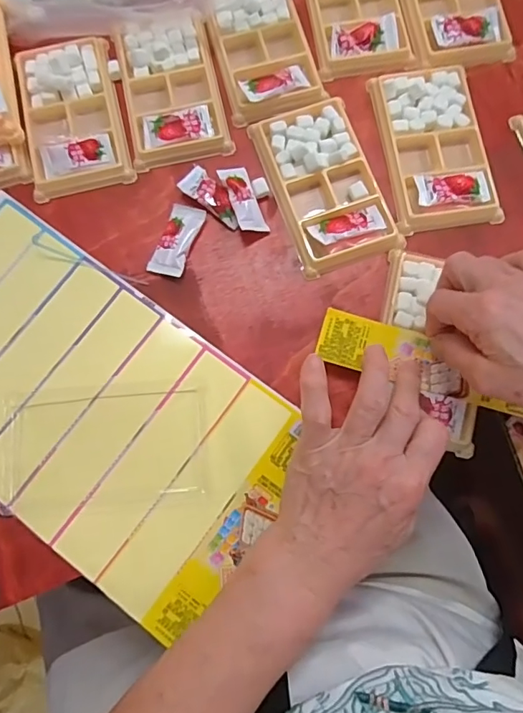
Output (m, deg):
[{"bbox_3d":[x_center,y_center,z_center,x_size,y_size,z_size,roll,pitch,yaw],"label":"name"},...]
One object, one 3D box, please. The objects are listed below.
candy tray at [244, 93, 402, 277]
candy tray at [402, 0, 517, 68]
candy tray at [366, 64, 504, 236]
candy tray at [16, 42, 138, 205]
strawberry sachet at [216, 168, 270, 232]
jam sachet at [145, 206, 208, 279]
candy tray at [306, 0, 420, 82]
[{"bbox_3d":[0.049,-0.135,0.376,0.078,0.014,0.135,-18,78,-3],"label":"candy tray"},{"bbox_3d":[0.158,-0.306,0.414,0.079,0.014,0.134,-10,78,-1],"label":"candy tray"},{"bbox_3d":[0.135,-0.164,0.382,0.074,0.014,0.133,-8,78,-1],"label":"candy tray"},{"bbox_3d":[-0.154,-0.199,0.393,0.078,0.011,0.135,-13,78,-2],"label":"candy tray"},{"bbox_3d":[-0.014,-0.121,0.378,0.022,0.011,0.055,-21,79,-4],"label":"strawberry sachet"},{"bbox_3d":[-0.065,-0.089,0.376,0.027,0.005,0.058,19,79,5],"label":"jam sachet"},{"bbox_3d":[0.080,-0.300,0.412,0.077,0.014,0.127,-9,78,-1],"label":"candy tray"}]

